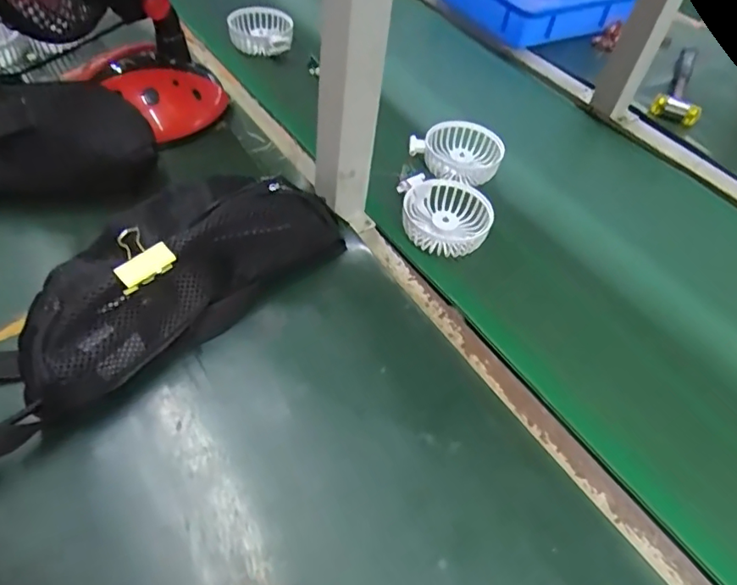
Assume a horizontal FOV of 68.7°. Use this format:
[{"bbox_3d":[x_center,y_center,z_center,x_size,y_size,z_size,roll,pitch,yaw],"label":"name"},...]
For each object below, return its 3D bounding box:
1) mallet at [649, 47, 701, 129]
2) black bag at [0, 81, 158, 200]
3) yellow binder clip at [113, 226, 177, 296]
[{"bbox_3d":[0.462,-0.306,0.788,0.059,0.031,0.213,25,51,16],"label":"mallet"},{"bbox_3d":[-0.354,-0.145,0.516,0.273,0.063,0.144,-13,53,-15],"label":"black bag"},{"bbox_3d":[-0.164,-0.024,0.392,0.040,0.049,0.017,-35,60,-31],"label":"yellow binder clip"}]

